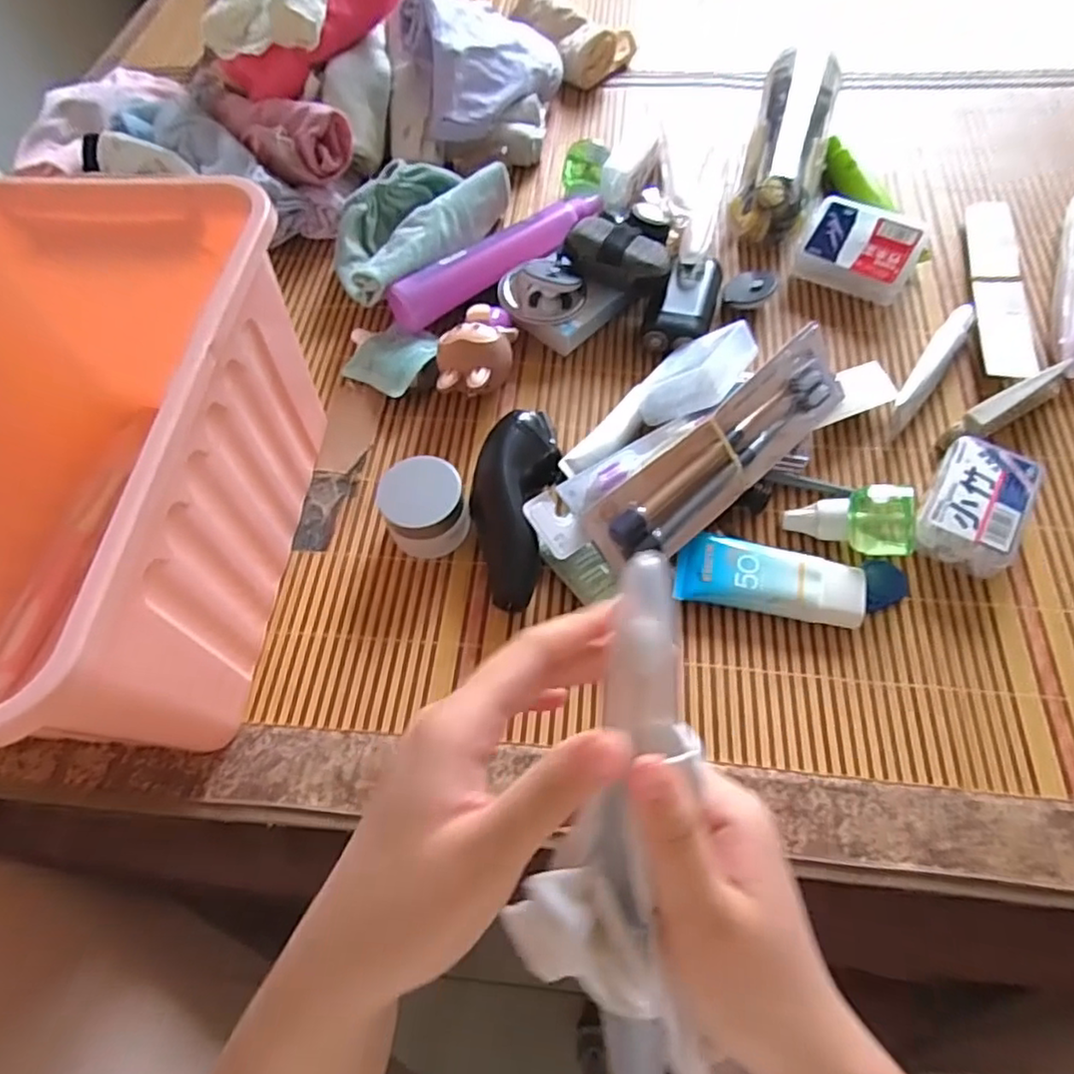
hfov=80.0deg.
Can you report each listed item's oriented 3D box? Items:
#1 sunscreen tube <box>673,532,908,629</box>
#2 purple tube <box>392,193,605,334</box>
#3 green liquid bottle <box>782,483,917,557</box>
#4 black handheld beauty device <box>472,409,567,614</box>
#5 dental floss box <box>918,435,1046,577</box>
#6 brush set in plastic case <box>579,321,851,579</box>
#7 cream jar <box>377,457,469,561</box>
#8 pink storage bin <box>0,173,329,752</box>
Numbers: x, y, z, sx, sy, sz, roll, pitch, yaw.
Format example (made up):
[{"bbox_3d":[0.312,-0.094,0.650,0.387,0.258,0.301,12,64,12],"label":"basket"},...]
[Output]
[{"bbox_3d":[0.165,0.029,0.414,0.147,0.024,0.053,6,64,7],"label":"sunscreen tube"},{"bbox_3d":[-0.030,-0.236,0.528,0.206,0.031,0.030,-36,67,-16],"label":"purple tube"},{"bbox_3d":[0.209,-0.014,0.423,0.079,0.047,0.034,8,63,6],"label":"green liquid bottle"},{"bbox_3d":[-0.015,-0.019,0.423,0.052,0.049,0.132,10,63,7],"label":"black handheld beauty device"},{"bbox_3d":[0.292,-0.021,0.427,0.057,0.034,0.082,29,67,16],"label":"dental floss box"},{"bbox_3d":[0.128,-0.056,0.423,0.215,0.017,0.058,-39,100,-13],"label":"brush set in plastic case"},{"bbox_3d":[-0.073,-0.019,0.425,0.052,0.052,0.048,-1,62,2],"label":"cream jar"},{"bbox_3d":[-0.254,-0.040,0.369,0.221,0.186,0.321,5,63,5],"label":"pink storage bin"}]

